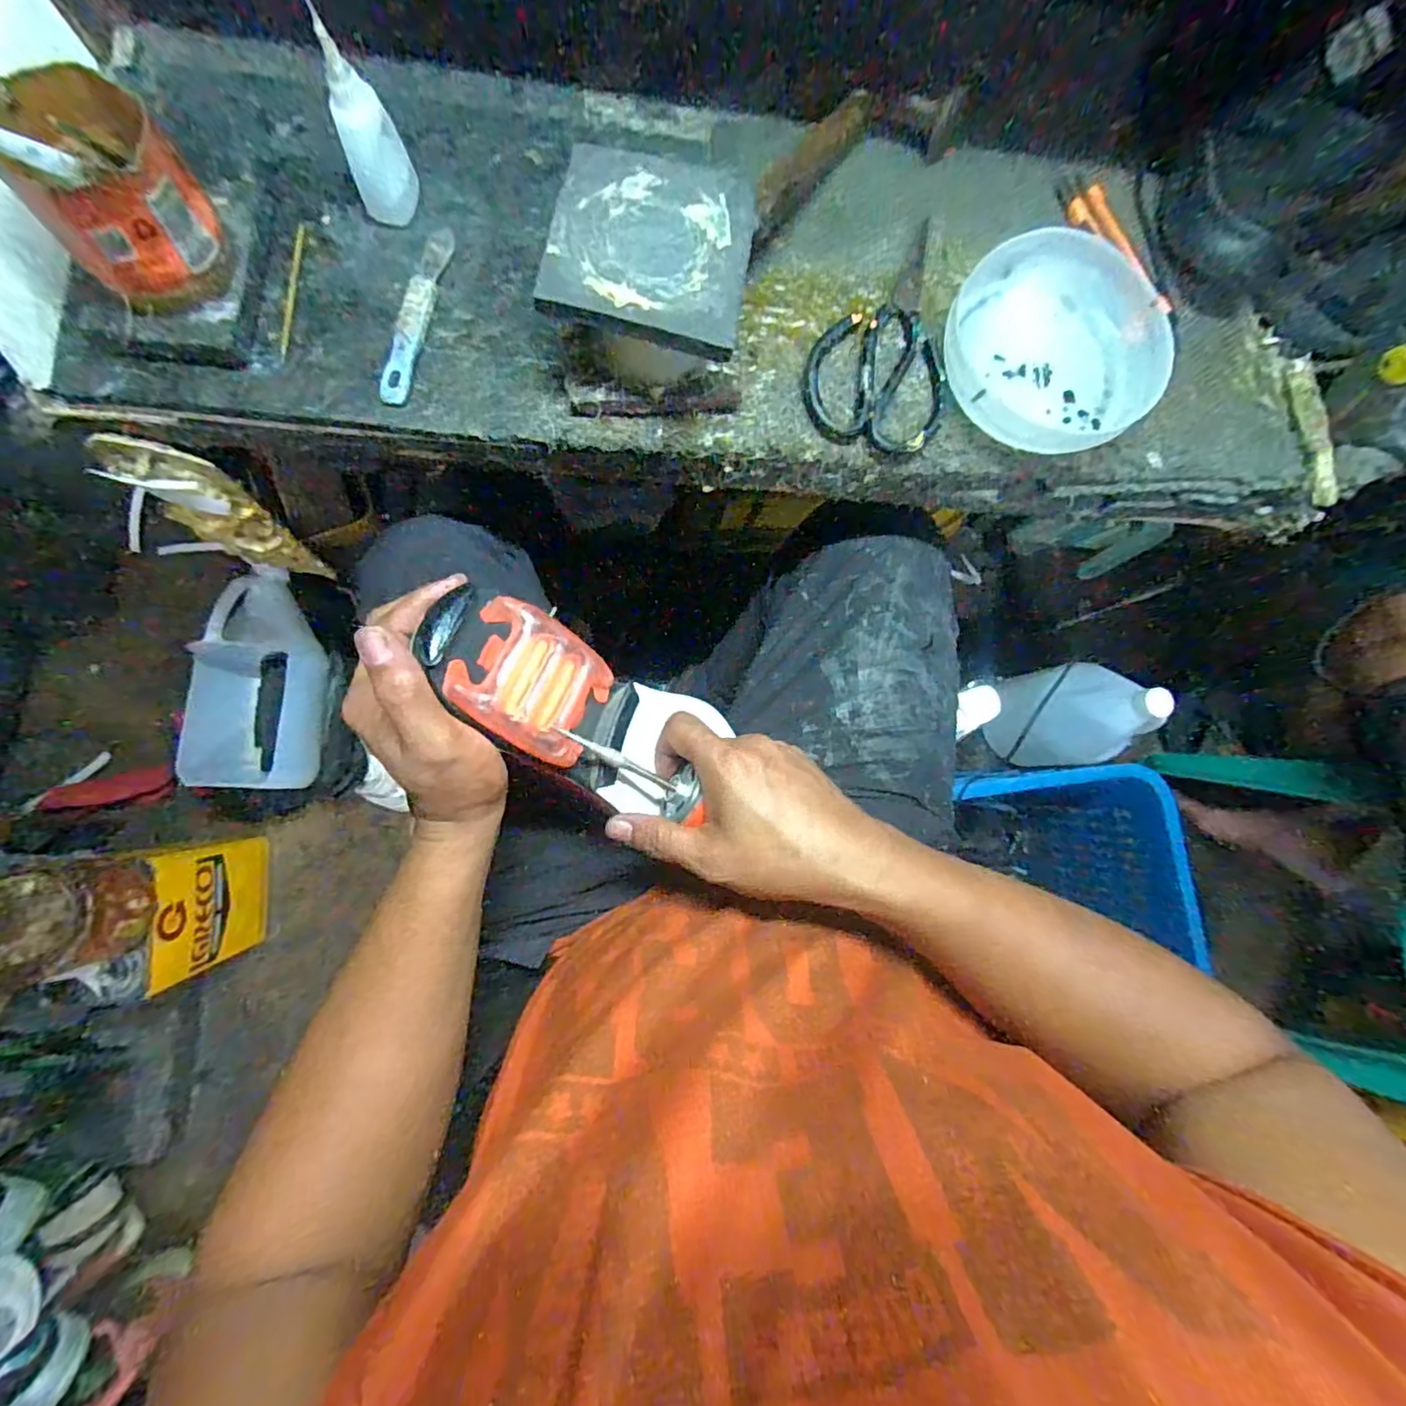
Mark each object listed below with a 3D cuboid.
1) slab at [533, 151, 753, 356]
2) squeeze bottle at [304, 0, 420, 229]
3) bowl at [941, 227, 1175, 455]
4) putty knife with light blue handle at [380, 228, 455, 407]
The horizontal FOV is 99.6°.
[{"bbox_3d":[-0.030,-0.266,0.346,0.113,0.013,0.124,10,82,-6],"label":"slab"},{"bbox_3d":[-0.205,-0.349,0.363,0.030,0.107,0.036,-1,84,-7],"label":"squeeze bottle"},{"bbox_3d":[0.247,-0.245,0.419,0.155,0.038,0.145,1,83,-7],"label":"bowl"},{"bbox_3d":[-0.192,-0.261,0.396,0.019,0.007,0.135,11,82,-6],"label":"putty knife with light blue handle"}]

